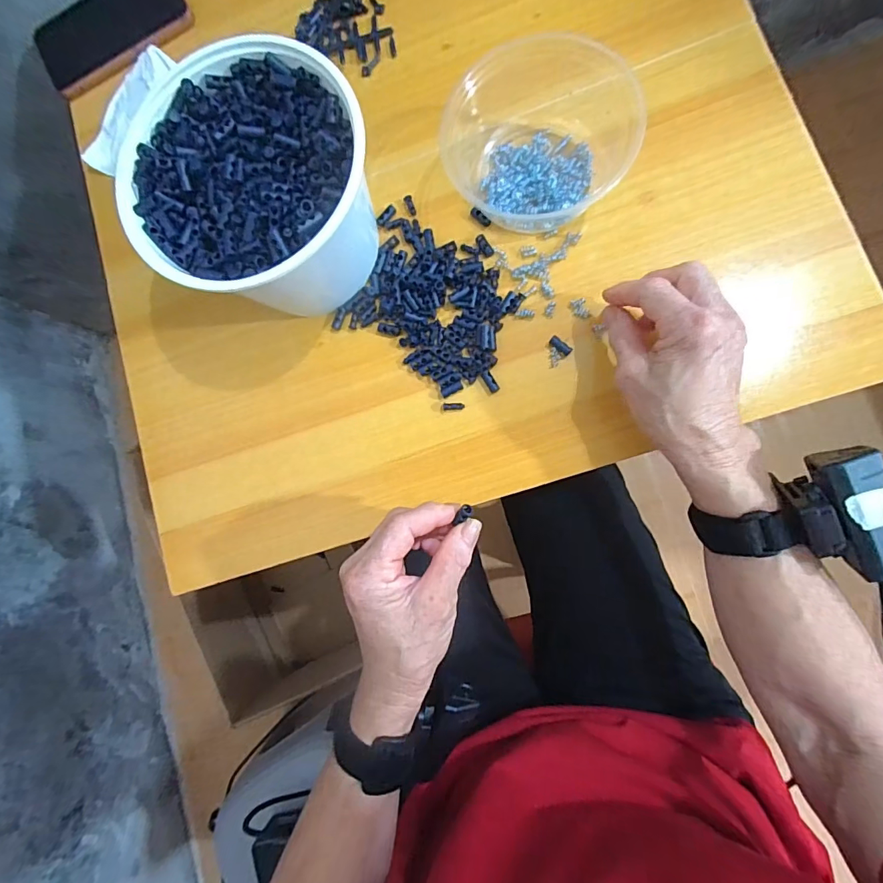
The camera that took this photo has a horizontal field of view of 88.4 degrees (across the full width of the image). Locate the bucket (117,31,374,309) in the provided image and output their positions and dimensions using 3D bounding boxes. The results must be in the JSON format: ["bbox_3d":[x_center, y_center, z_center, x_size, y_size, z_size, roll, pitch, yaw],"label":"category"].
[{"bbox_3d":[-0.121,-0.180,0.341,0.157,0.108,0.149,-1,85,9],"label":"bucket"}]

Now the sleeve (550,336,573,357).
[{"bbox_3d":[0.093,-0.074,0.352,0.018,0.005,0.007,37,91,10],"label":"sleeve"}]

